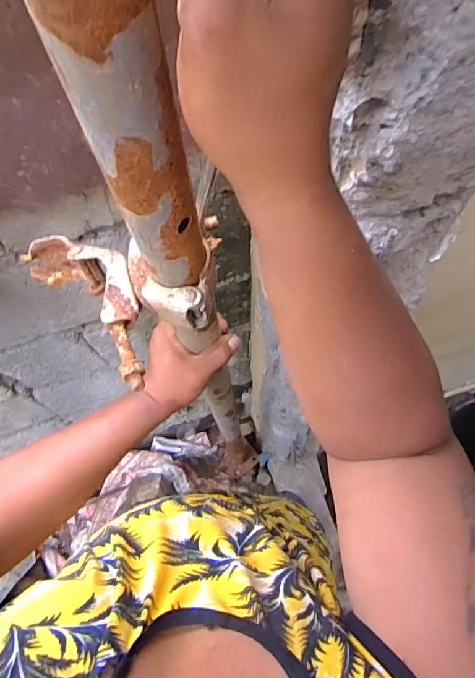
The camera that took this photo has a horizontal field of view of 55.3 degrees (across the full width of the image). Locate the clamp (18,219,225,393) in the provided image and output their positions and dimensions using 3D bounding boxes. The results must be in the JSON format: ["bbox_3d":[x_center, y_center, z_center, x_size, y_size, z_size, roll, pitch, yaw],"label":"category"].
[{"bbox_3d":[-0.103,-0.052,0.387,0.199,0.054,0.137,23,68,32],"label":"clamp"}]

